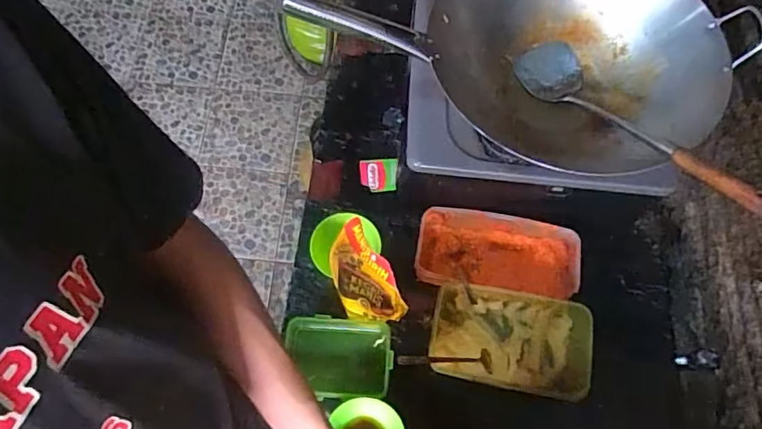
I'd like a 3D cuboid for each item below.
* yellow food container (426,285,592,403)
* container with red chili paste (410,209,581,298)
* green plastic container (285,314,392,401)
[{"bbox_3d":[0.194,0.189,0.803,0.224,0.084,0.138,12,66,3],"label":"yellow food container"},{"bbox_3d":[0.189,0.074,0.870,0.257,0.086,0.127,8,66,2],"label":"container with red chili paste"},{"bbox_3d":[-0.067,0.217,0.805,0.161,0.052,0.114,5,66,1],"label":"green plastic container"}]

